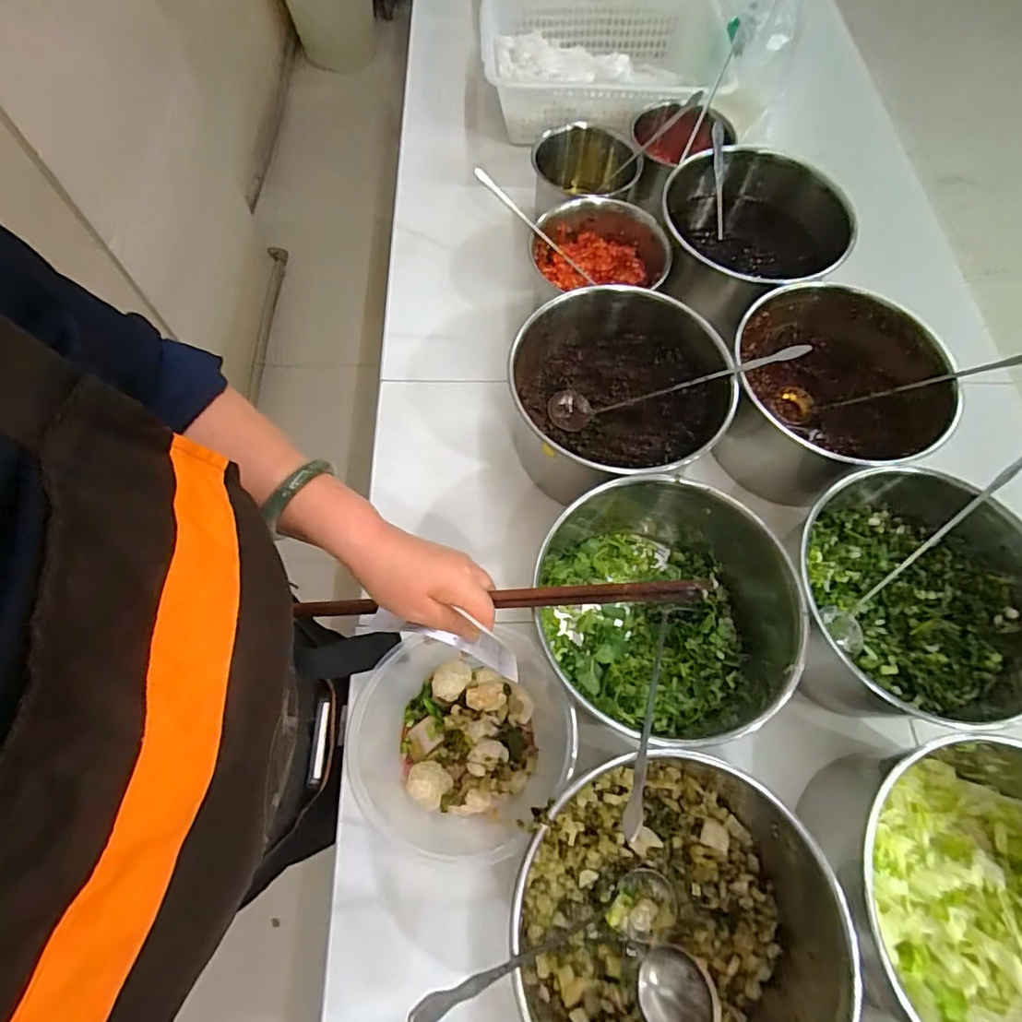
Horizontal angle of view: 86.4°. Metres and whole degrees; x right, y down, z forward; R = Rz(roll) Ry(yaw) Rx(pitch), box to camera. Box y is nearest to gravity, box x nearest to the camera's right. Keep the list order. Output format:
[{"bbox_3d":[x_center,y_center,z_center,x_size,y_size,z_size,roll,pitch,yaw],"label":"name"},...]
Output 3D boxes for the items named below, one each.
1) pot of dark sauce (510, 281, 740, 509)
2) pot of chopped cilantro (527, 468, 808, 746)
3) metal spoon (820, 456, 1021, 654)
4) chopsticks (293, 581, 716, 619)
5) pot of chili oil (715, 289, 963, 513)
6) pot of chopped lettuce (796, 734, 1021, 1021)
[{"bbox_3d":[0.111,-0.114,0.570,0.204,0.120,0.212,1,67,-2],"label":"pot of dark sauce"},{"bbox_3d":[0.150,0.081,0.482,0.235,0.111,0.221,1,67,-2],"label":"pot of chopped cilantro"},{"bbox_3d":[0.380,0.030,0.494,0.043,0.042,0.251,41,111,13],"label":"metal spoon"},{"bbox_3d":[-0.036,0.074,0.440,0.376,0.015,0.013,-8,64,28],"label":"chopsticks"},{"bbox_3d":[0.325,-0.121,0.569,0.197,0.133,0.200,35,70,11],"label":"pot of chili oil"},{"bbox_3d":[0.348,0.289,0.406,0.207,0.116,0.211,1,67,-2],"label":"pot of chopped lettuce"}]

